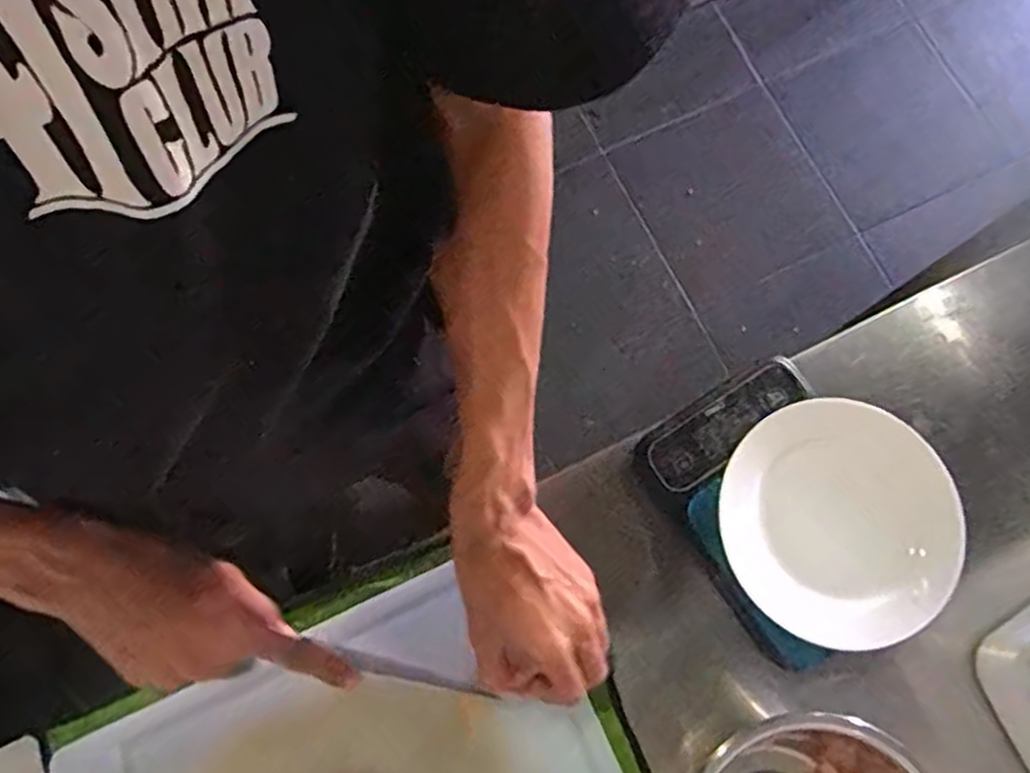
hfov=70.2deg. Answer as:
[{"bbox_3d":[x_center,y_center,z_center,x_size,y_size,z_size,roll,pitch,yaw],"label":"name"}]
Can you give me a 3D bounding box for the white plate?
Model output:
[{"bbox_3d":[0.228,0.096,0.519,0.162,0.024,0.160,0,76,-2],"label":"white plate"}]

